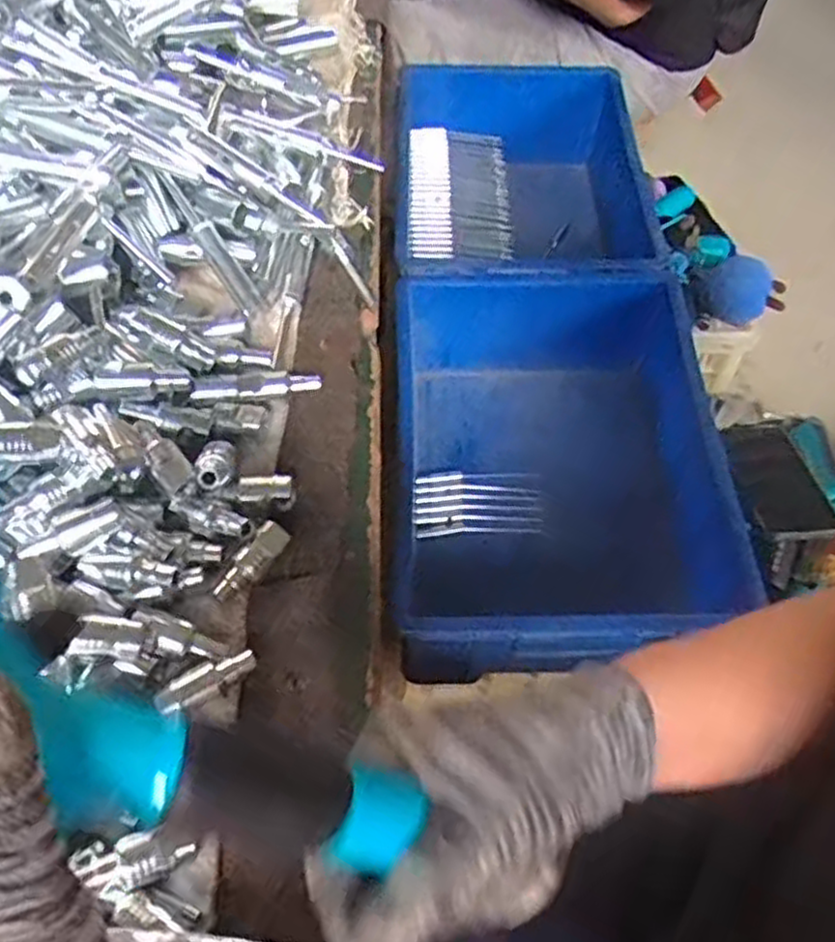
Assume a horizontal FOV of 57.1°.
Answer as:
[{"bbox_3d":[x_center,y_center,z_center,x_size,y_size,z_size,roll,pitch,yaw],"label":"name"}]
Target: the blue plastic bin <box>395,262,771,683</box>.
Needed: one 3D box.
[{"bbox_3d":[0.142,-0.004,0.766,0.326,0.155,0.417,1,57,-3],"label":"blue plastic bin"}]

